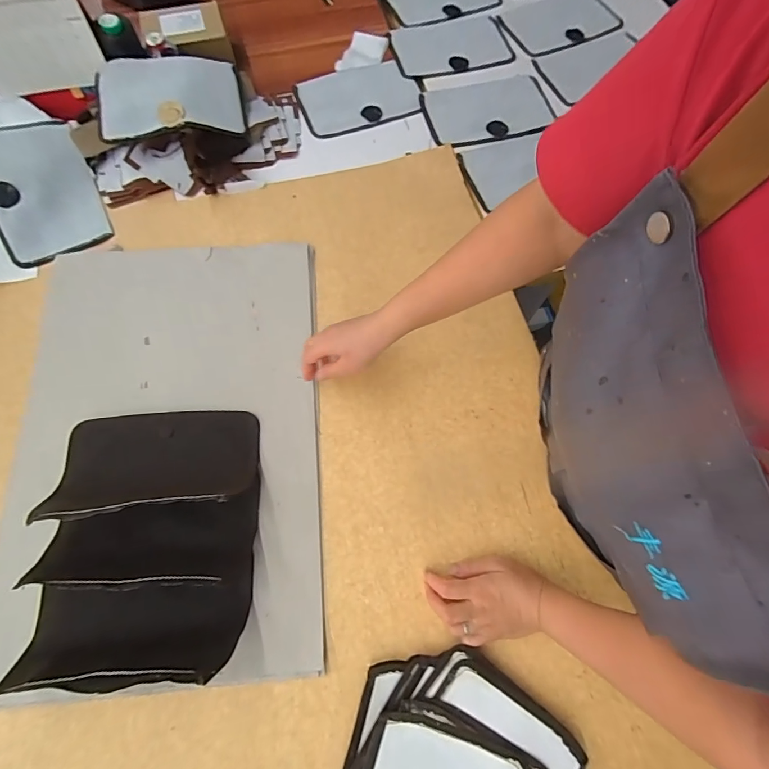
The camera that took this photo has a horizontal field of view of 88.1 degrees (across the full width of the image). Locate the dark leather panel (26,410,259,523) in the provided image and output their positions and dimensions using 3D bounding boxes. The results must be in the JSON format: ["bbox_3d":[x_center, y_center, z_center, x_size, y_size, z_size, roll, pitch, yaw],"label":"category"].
[{"bbox_3d":[-0.268,0.085,0.466,0.218,0.062,0.122,-5,70,-3],"label":"dark leather panel"}]

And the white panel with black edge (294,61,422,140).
[{"bbox_3d":[-0.047,-0.513,0.708,0.205,0.008,0.140,-19,72,-8],"label":"white panel with black edge"}]

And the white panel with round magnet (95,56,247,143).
[{"bbox_3d":[-0.329,-0.442,0.612,0.208,0.046,0.134,-12,83,-19],"label":"white panel with round magnet"}]

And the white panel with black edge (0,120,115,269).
[{"bbox_3d":[-0.515,-0.294,0.594,0.139,0.019,0.219,-23,90,-20],"label":"white panel with black edge"}]

